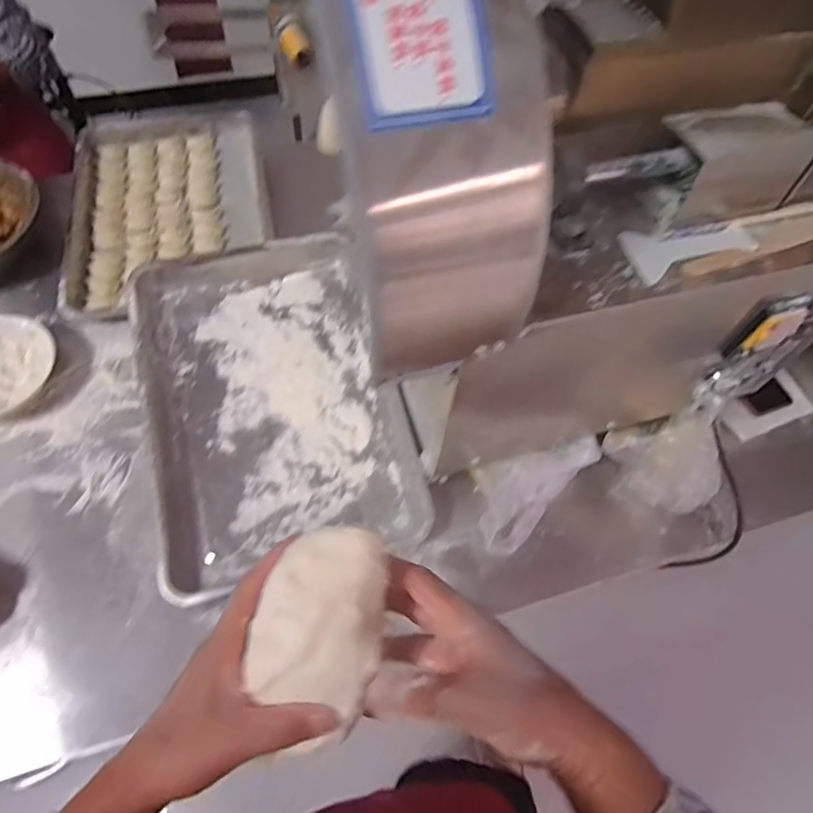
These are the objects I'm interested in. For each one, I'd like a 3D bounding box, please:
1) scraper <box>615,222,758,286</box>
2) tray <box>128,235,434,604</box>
[{"bbox_3d":[0.266,-0.152,0.511,0.123,0.004,0.061,-15,62,-8],"label":"scraper"},{"bbox_3d":[-0.196,-0.014,0.783,0.341,0.049,0.490,-13,71,-11],"label":"tray"}]

